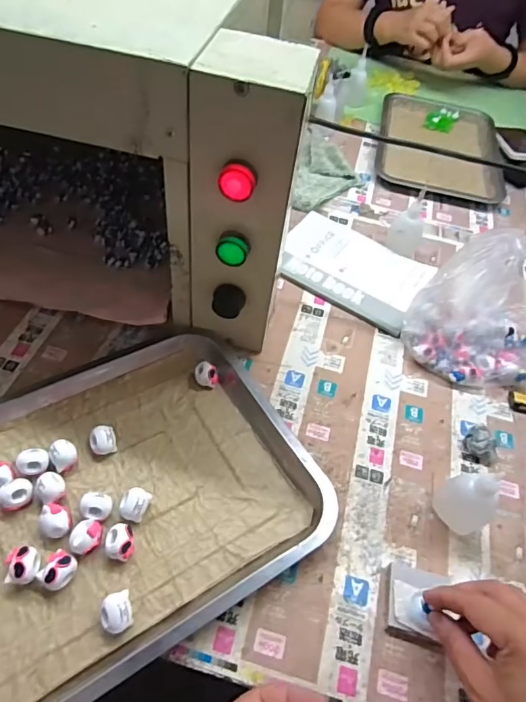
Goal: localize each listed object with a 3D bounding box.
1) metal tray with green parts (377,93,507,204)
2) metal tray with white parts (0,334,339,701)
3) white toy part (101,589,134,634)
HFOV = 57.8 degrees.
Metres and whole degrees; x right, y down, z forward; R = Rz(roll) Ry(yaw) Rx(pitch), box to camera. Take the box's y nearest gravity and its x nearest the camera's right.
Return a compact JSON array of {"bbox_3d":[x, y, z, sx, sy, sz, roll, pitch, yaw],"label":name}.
[{"bbox_3d":[0.307,-0.370,0.830,0.204,0.018,0.283,12,53,2],"label":"metal tray with green parts"},{"bbox_3d":[-0.139,0.122,0.405,0.347,0.044,0.270,-26,62,-21],"label":"metal tray with white parts"},{"bbox_3d":[-0.106,0.192,0.349,0.019,0.021,0.026,-4,54,-10],"label":"white toy part"}]

